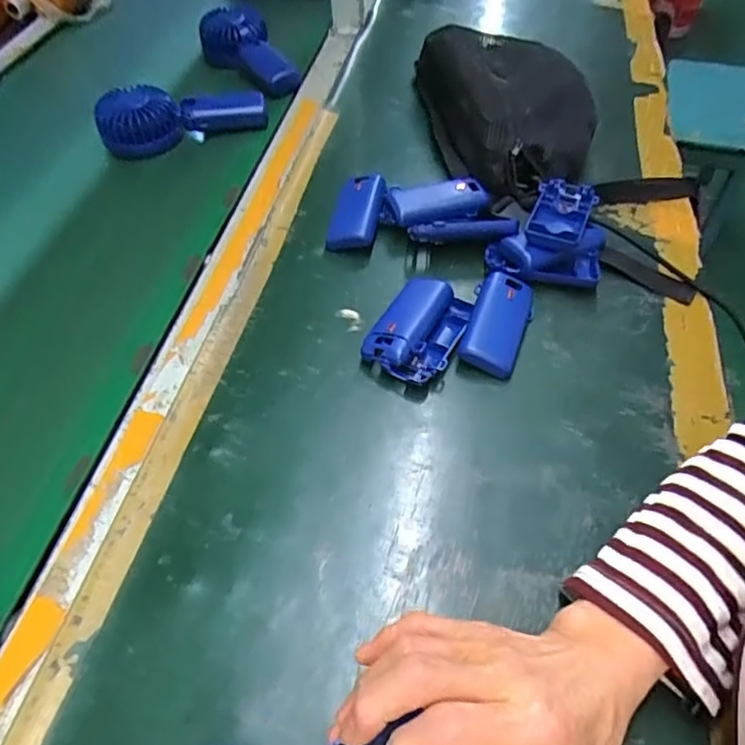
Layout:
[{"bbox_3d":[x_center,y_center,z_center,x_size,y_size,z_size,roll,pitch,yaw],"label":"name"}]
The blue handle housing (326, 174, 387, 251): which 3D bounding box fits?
[{"bbox_3d":[-0.014,-0.147,0.534,0.043,0.032,0.080,9,54,10],"label":"blue handle housing"}]

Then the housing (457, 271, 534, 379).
[{"bbox_3d":[0.098,-0.039,0.453,0.043,0.019,0.091,25,59,-6],"label":"housing"}]

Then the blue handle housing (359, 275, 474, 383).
[{"bbox_3d":[0.038,-0.034,0.449,0.061,0.030,0.092,24,58,20],"label":"blue handle housing"}]

